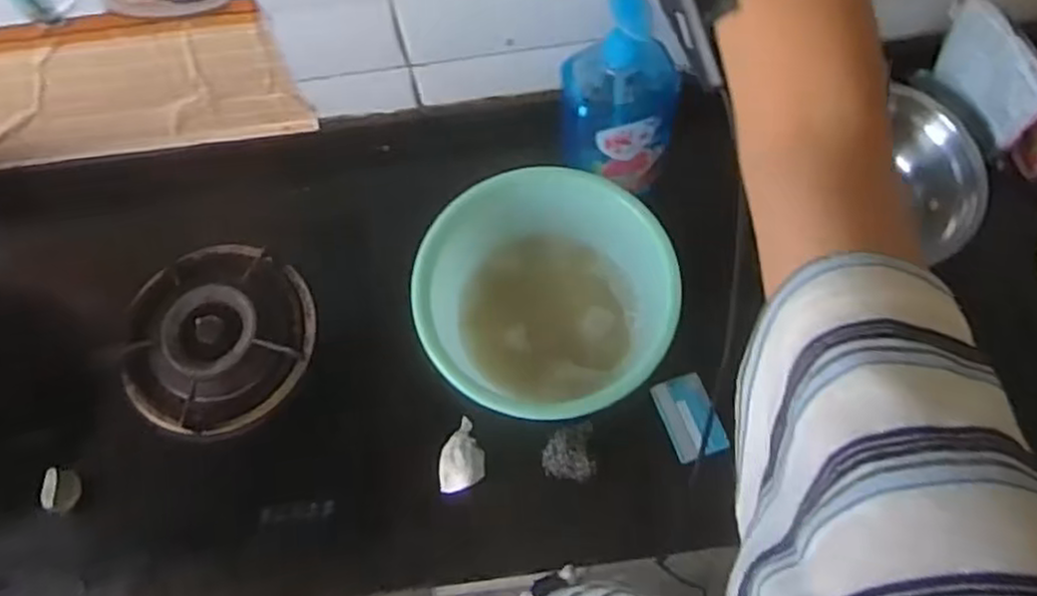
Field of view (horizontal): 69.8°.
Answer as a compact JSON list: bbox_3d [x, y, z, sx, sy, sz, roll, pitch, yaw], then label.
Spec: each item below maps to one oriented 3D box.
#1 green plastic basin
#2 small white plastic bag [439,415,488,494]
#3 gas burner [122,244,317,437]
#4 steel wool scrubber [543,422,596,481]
[{"bbox_3d":[0.029,0.008,0.783,0.248,0.121,0.240,-1,69,2],"label":"green plastic basin"},{"bbox_3d":[-0.060,0.164,0.786,0.047,0.018,0.076,-7,69,0],"label":"small white plastic bag"},{"bbox_3d":[-0.342,0.040,0.828,0.206,0.039,0.207,-1,69,2],"label":"gas burner"},{"bbox_3d":[0.052,0.159,0.769,0.052,0.019,0.058,-2,69,2],"label":"steel wool scrubber"}]

